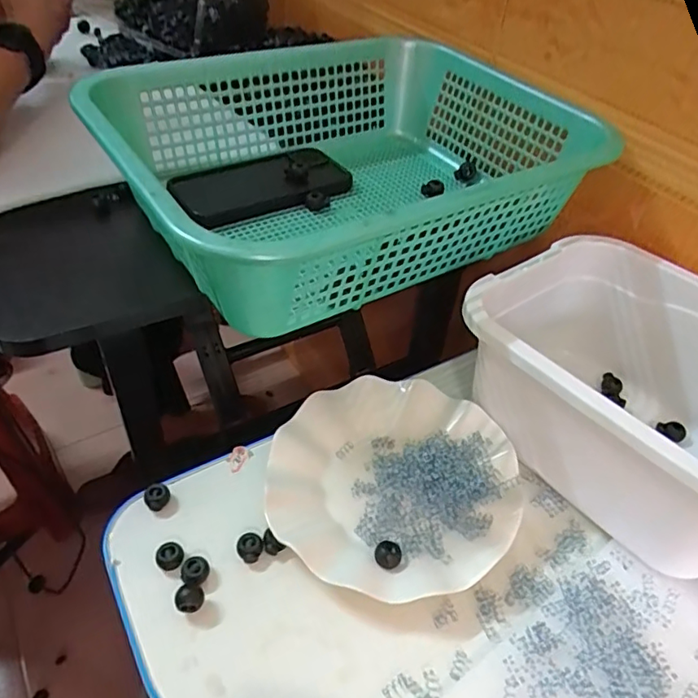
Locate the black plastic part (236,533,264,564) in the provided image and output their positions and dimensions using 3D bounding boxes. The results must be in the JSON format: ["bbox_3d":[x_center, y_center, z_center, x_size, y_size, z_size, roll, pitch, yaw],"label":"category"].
[{"bbox_3d":[-0.068,0.138,0.386,0.017,0.013,0.016,3,44,-3],"label":"black plastic part"}]

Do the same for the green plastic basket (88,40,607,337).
[{"bbox_3d":[-0.002,-0.163,0.496,0.379,0.102,0.285,-22,51,-26],"label":"green plastic basket"}]

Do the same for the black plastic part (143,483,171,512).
[{"bbox_3d":[-0.139,0.108,0.407,0.018,0.017,0.014,-15,48,-21],"label":"black plastic part"}]

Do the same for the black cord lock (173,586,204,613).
[{"bbox_3d":[-0.101,0.159,0.357,0.016,0.017,0.014,-4,45,-10],"label":"black cord lock"}]

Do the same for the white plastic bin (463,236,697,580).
[{"bbox_3d":[0.218,0.031,0.430,0.183,0.119,0.242,-28,54,-30],"label":"white plastic bin"}]

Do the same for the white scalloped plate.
[{"bbox_3d":[0.033,0.097,0.422,0.176,0.027,0.178,3,44,-3],"label":"white scalloped plate"}]

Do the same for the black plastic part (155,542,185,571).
[{"bbox_3d":[-0.120,0.141,0.378,0.017,0.014,0.015,-18,49,-23],"label":"black plastic part"}]

